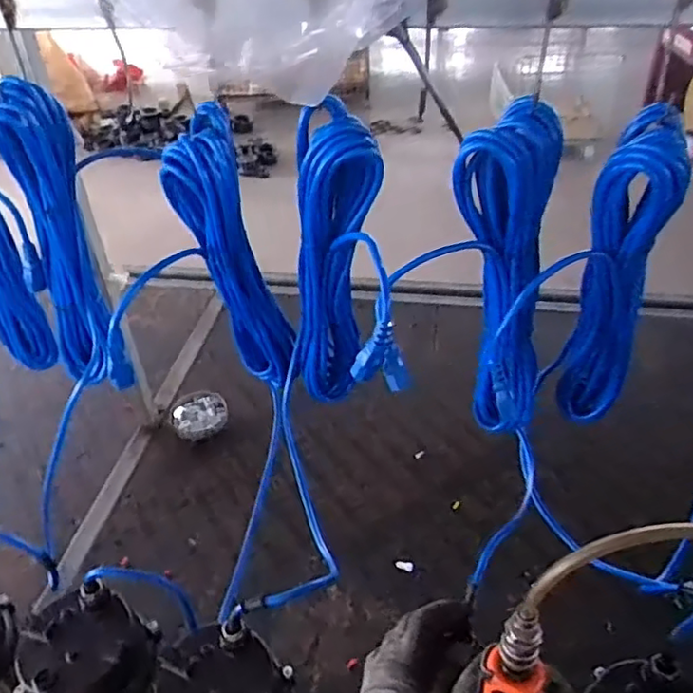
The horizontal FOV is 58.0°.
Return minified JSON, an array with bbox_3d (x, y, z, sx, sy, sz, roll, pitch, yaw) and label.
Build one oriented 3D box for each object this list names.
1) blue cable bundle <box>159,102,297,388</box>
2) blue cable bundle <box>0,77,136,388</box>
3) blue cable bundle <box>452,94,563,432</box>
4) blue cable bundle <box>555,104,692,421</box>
[{"bbox_3d":[-0.122,-0.079,0.686,0.098,0.330,0.072,4,40,8],"label":"blue cable bundle"},{"bbox_3d":[-0.313,-0.104,0.700,0.089,0.341,0.047,-22,43,-22],"label":"blue cable bundle"},{"bbox_3d":[0.158,-0.053,0.637,0.094,0.351,0.069,28,49,32],"label":"blue cable bundle"},{"bbox_3d":[0.268,-0.048,0.636,0.073,0.356,0.088,15,43,20],"label":"blue cable bundle"}]

